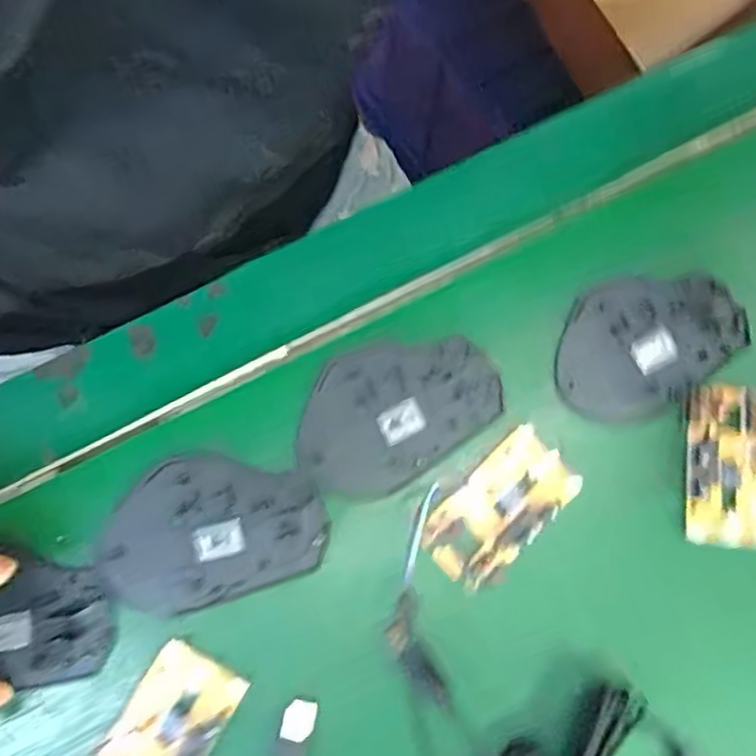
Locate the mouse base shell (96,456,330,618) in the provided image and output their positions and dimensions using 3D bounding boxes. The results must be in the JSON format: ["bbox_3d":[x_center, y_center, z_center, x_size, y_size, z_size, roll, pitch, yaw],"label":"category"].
[{"bbox_3d":[-0.084,0.075,0.334,0.108,0.006,0.072,-15,78,-5],"label":"mouse base shell"}]

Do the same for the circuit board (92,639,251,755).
[{"bbox_3d":[-0.101,0.168,0.307,0.045,0.013,0.079,31,78,5],"label":"circuit board"}]

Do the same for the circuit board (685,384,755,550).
[{"bbox_3d":[0.185,0.045,0.346,0.044,0.008,0.082,6,77,0],"label":"circuit board"}]

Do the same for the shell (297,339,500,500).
[{"bbox_3d":[0.007,0.016,0.348,0.108,0.006,0.070,-35,81,-9],"label":"shell"}]

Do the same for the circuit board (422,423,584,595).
[{"bbox_3d":[0.062,0.067,0.336,0.081,0.006,0.044,-43,82,-10],"label":"circuit board"}]

